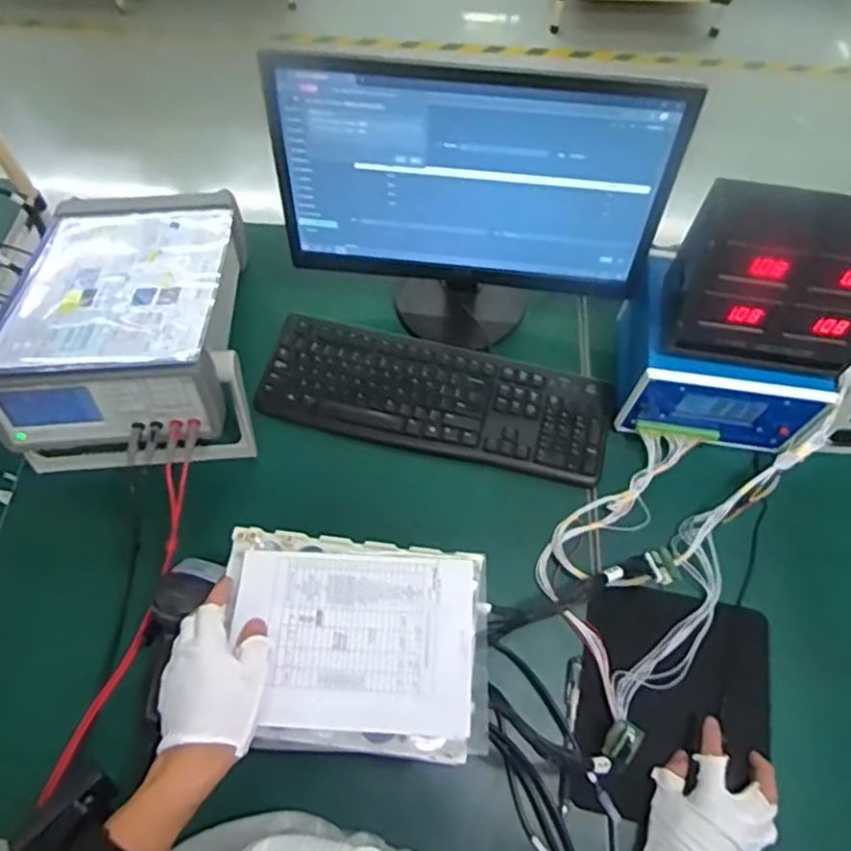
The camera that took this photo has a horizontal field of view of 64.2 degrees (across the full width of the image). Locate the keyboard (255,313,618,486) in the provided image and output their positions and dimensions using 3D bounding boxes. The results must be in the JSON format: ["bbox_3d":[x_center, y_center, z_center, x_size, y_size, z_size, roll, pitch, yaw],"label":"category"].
[{"bbox_3d":[0.014,-0.036,0.867,0.434,0.024,0.149,12,64,5],"label":"keyboard"}]

